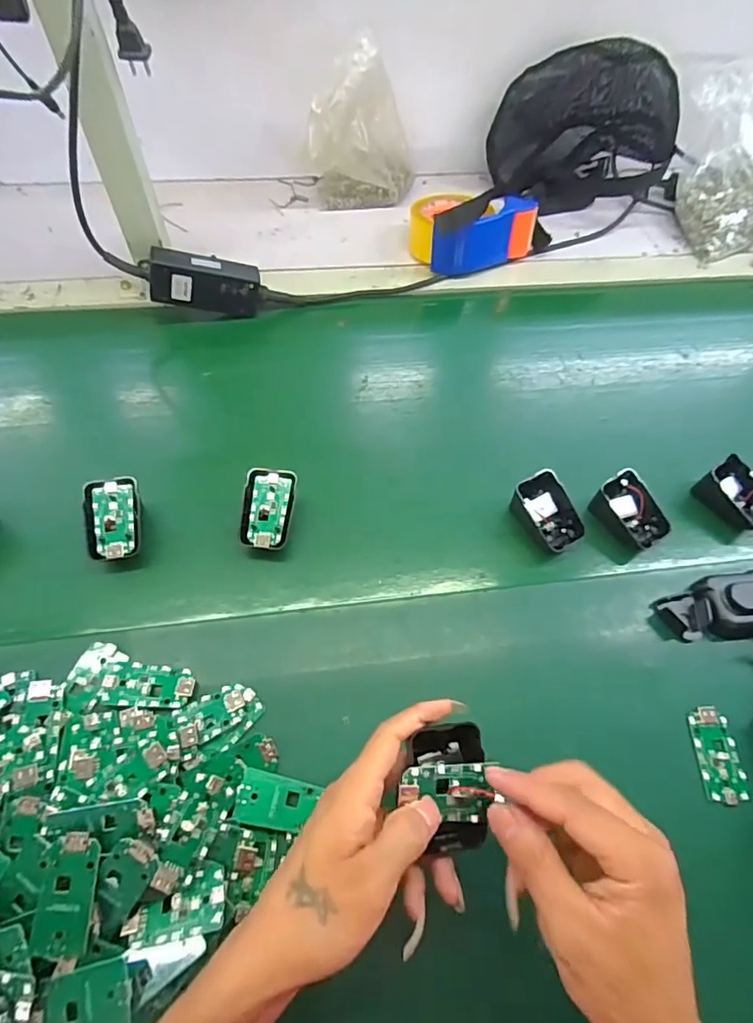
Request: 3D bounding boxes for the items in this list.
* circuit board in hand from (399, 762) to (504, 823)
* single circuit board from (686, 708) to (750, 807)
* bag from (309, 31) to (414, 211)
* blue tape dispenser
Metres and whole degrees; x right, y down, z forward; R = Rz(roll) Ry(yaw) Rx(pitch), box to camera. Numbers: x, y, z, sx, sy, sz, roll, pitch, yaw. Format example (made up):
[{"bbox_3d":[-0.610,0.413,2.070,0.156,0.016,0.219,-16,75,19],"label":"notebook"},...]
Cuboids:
[{"bbox_3d":[0.040,0.161,0.288,0.055,0.008,0.033,0,88,-10],"label":"circuit board in hand"},{"bbox_3d":[0.256,0.181,0.380,0.030,0.005,0.064,0,66,2],"label":"single circuit board"},{"bbox_3d":[-0.016,-0.494,0.673,0.143,0.160,0.079,2,59,-4],"label":"bag"},{"bbox_3d":[0.123,-0.373,0.655,0.161,0.064,0.107,-14,61,-13],"label":"blue tape dispenser"}]

